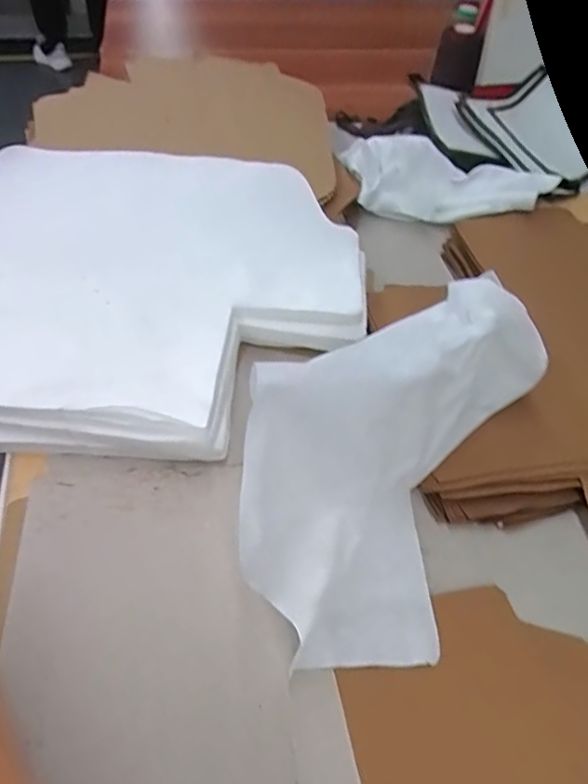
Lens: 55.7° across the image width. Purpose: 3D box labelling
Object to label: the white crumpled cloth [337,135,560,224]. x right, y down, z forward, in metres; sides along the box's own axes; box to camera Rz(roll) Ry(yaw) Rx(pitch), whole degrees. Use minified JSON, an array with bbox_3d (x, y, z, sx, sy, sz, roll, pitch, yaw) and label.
[{"bbox_3d":[0.170,-0.244,0.641,0.233,0.043,0.094,11,49,4],"label":"white crumpled cloth"}]

